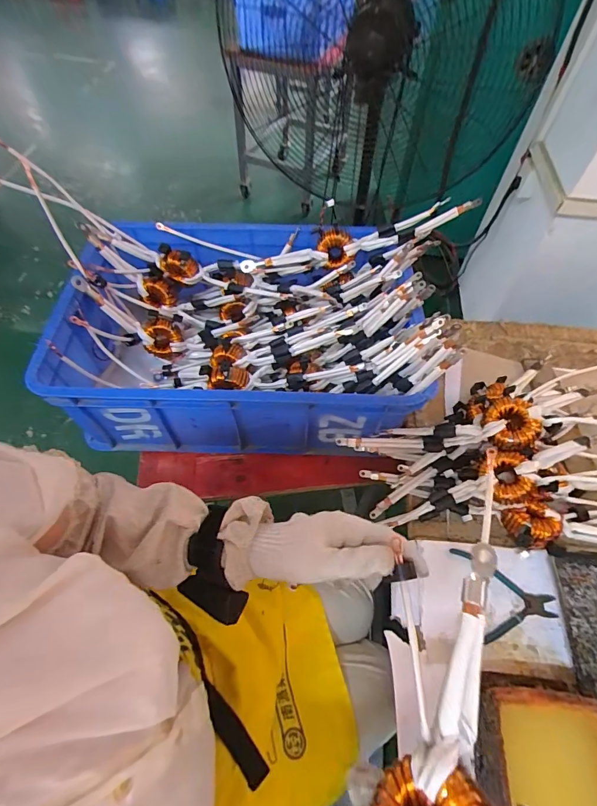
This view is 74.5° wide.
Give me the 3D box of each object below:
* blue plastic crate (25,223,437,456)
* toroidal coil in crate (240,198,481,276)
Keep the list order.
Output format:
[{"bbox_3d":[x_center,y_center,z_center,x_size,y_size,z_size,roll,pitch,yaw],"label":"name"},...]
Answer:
[{"bbox_3d":[-0.107,-0.126,0.746,0.592,0.216,0.404,1,57,-1],"label":"blue plastic crate"},{"bbox_3d":[0.109,-0.312,0.768,0.458,0.053,0.058,-12,57,12],"label":"toroidal coil in crate"}]

